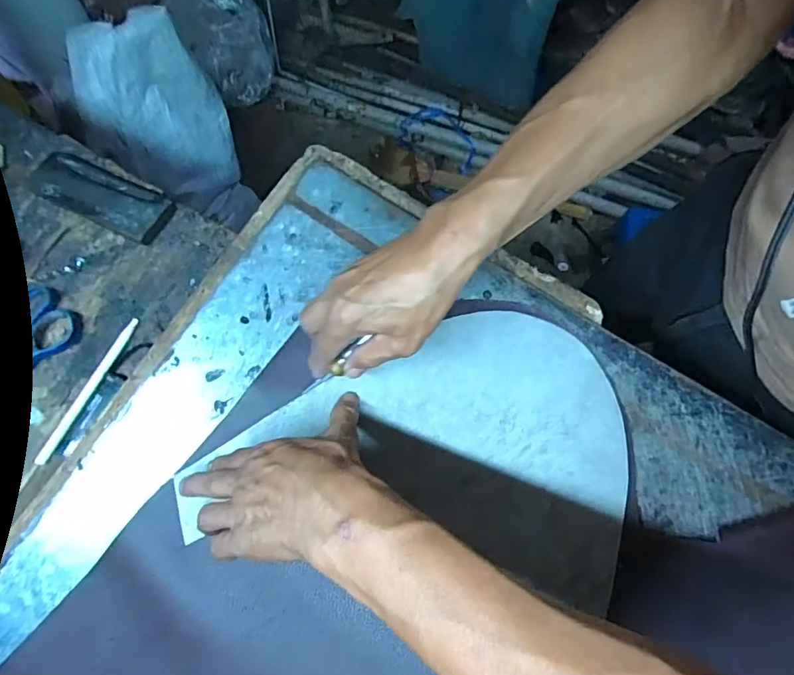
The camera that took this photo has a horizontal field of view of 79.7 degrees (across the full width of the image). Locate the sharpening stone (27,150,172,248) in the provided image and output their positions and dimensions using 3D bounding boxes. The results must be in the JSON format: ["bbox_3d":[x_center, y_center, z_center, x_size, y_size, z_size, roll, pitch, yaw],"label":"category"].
[{"bbox_3d":[-0.299,-0.146,0.481,0.151,0.014,0.058,25,72,8],"label":"sharpening stone"}]

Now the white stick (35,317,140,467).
[{"bbox_3d":[-0.276,0.047,0.429,0.013,0.013,0.144,27,72,9],"label":"white stick"}]

